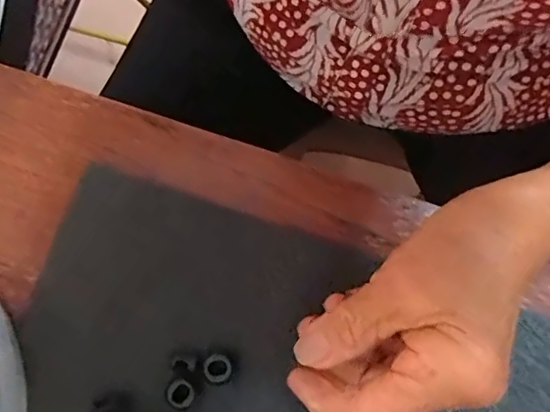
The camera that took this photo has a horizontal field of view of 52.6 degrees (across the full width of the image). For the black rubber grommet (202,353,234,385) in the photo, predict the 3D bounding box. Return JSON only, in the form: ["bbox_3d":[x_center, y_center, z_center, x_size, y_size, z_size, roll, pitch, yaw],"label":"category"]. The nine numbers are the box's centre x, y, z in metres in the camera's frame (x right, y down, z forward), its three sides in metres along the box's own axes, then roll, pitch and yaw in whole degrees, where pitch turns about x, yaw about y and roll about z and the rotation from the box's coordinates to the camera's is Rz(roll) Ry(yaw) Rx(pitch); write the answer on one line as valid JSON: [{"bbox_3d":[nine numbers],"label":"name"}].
[{"bbox_3d":[-0.028,0.080,0.276,0.015,0.006,0.014,-1,80,4],"label":"black rubber grommet"}]

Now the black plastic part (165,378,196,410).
[{"bbox_3d":[-0.046,0.092,0.274,0.014,0.005,0.014,-1,80,4],"label":"black plastic part"}]

